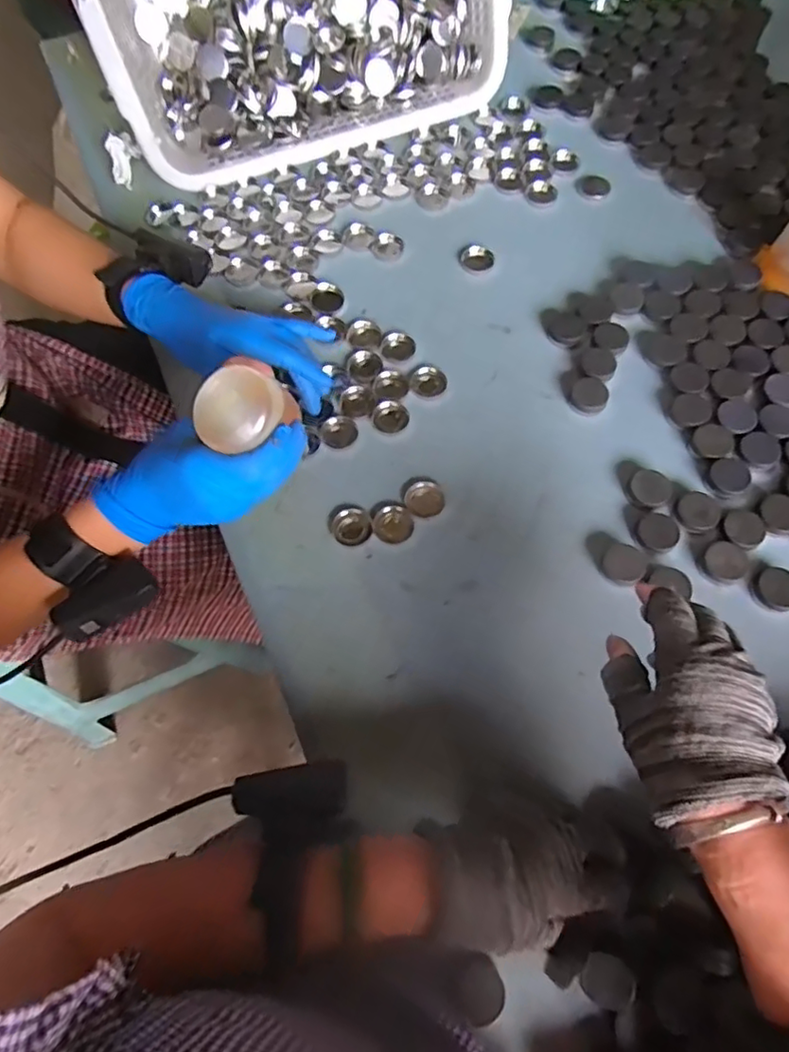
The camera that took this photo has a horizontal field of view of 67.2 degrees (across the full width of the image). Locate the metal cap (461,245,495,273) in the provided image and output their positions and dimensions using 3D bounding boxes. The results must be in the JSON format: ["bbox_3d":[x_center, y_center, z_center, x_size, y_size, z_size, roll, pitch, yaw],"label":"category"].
[{"bbox_3d":[0.086,-0.279,0.616,0.032,0.005,0.032,-1,67,3],"label":"metal cap"}]

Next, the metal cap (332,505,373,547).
[{"bbox_3d":[-0.036,0.000,0.503,0.033,0.010,0.032,21,70,11],"label":"metal cap"}]

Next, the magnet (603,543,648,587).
[{"bbox_3d":[0.186,0.031,0.479,0.032,0.006,0.036,26,71,13],"label":"magnet"}]

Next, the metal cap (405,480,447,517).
[{"bbox_3d":[0.026,-0.023,0.509,0.033,0.009,0.031,-1,67,3],"label":"metal cap"}]

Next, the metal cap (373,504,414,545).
[{"bbox_3d":[-0.001,-0.001,0.503,0.033,0.008,0.032,-1,67,3],"label":"metal cap"}]

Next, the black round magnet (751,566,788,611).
[{"bbox_3d":[0.298,0.048,0.463,0.036,0.004,0.034,-1,67,3],"label":"black round magnet"}]

